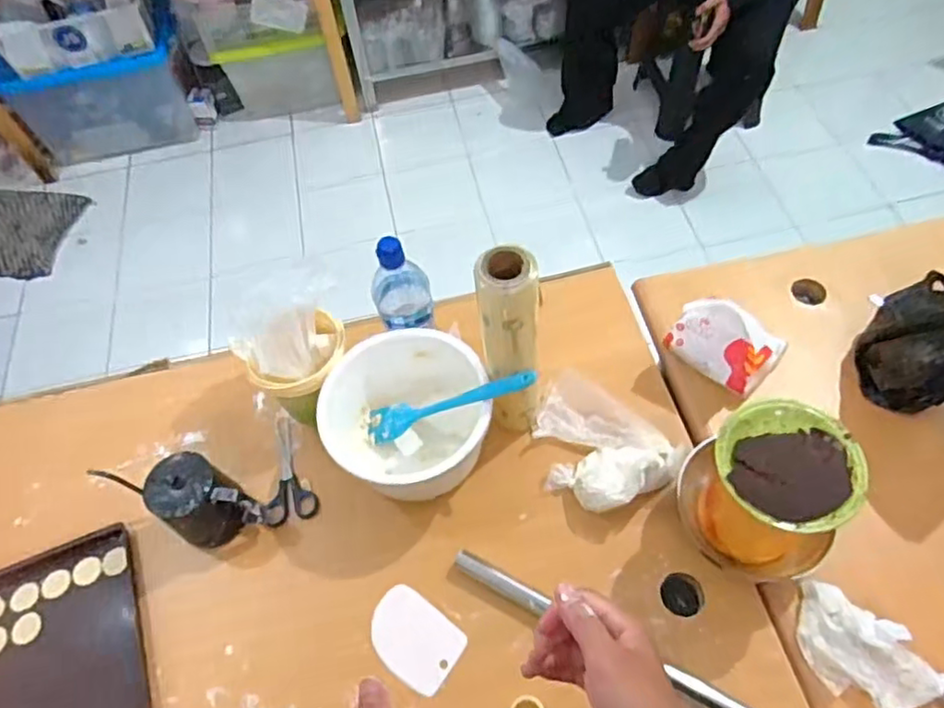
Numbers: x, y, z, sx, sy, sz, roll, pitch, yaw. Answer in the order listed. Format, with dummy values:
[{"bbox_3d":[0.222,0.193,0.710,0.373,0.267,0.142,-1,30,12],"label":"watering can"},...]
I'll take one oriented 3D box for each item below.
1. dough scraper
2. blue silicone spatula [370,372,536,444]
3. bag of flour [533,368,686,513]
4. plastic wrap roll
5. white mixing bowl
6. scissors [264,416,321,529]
[{"bbox_3d":[-0.068,0.323,0.742,0.112,0.004,0.078,32,63,26],"label":"dough scraper"},{"bbox_3d":[-0.032,0.062,0.804,0.256,0.024,0.042,-21,51,32],"label":"blue silicone spatula"},{"bbox_3d":[0.166,0.104,0.818,0.194,0.065,0.170,29,64,21],"label":"bag of flour"},{"bbox_3d":[0.043,0.002,0.745,0.070,0.296,0.061,-4,57,2],"label":"plastic wrap roll"},{"bbox_3d":[-0.080,0.074,0.832,0.197,0.142,0.177,-12,57,-3],"label":"white mixing bowl"},{"bbox_3d":[-0.243,0.148,0.870,0.068,0.014,0.156,-11,57,-2],"label":"scissors"}]

